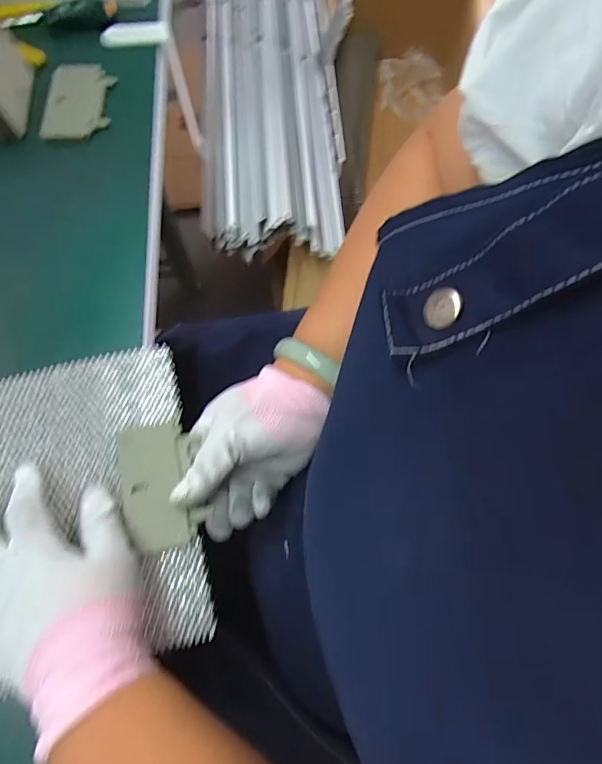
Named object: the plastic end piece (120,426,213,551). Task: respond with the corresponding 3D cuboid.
[{"bbox_3d":[-0.097,0.070,0.317,0.053,0.005,0.082,-8,71,-4],"label":"plastic end piece"}]

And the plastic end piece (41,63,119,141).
[{"bbox_3d":[-0.206,-0.263,0.428,0.059,0.008,0.090,-3,71,-2],"label":"plastic end piece"}]

